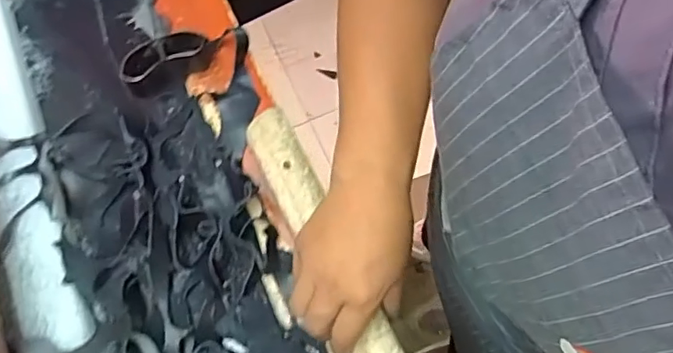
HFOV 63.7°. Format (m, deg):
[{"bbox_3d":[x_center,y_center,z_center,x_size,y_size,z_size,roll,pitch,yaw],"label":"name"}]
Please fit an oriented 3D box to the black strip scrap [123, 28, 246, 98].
[{"bbox_3d":[-0.147,-0.118,0.528,0.121,0.036,0.045,-18,71,-4],"label":"black strip scrap"}]

